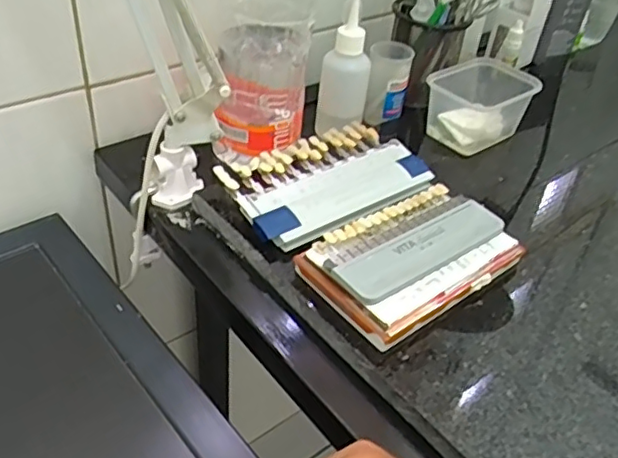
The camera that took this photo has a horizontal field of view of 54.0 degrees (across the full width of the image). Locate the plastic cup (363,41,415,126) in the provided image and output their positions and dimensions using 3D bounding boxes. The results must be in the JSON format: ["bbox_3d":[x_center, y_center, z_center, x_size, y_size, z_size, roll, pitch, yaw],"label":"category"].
[{"bbox_3d":[0.084,-0.156,0.642,0.042,0.075,0.046,4,40,-3],"label":"plastic cup"}]

